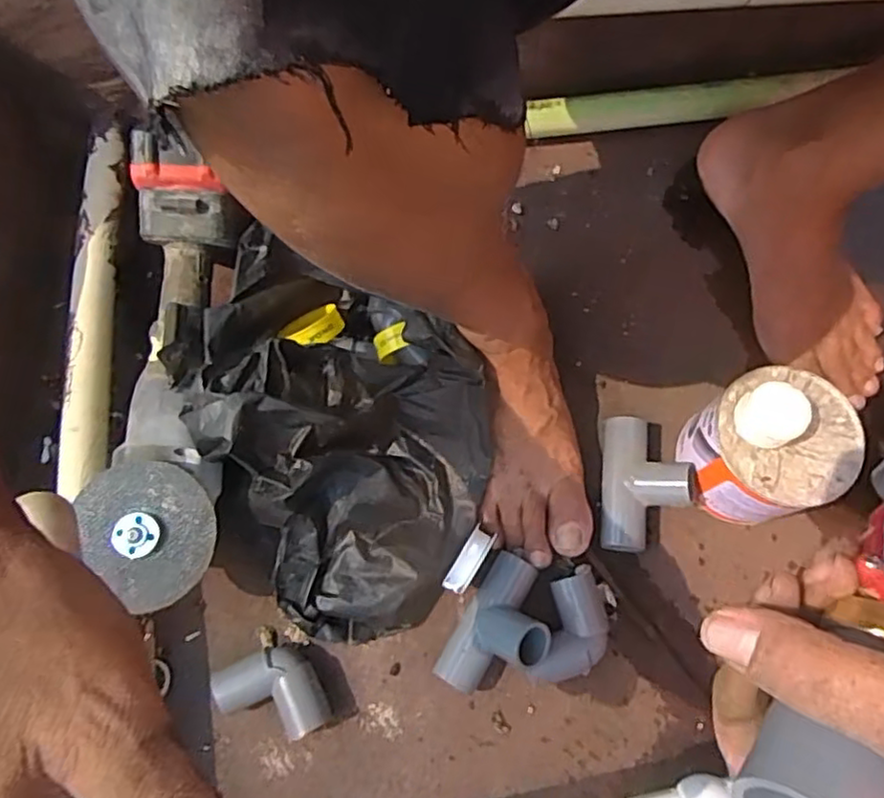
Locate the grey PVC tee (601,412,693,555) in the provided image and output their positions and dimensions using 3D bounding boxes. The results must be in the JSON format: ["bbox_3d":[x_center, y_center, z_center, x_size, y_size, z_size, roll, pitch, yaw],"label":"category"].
[{"bbox_3d":[0.153,0.065,0.515,0.058,0.046,0.104,6,72,3],"label":"grey PVC tee"}]

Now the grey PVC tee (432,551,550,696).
[{"bbox_3d":[0.044,0.166,0.479,0.060,0.054,0.100,29,75,10],"label":"grey PVC tee"}]

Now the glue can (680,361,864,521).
[{"bbox_3d":[0.237,0.035,0.489,0.096,0.111,0.097,0,72,1],"label":"glue can"}]

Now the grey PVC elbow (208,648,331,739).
[{"bbox_3d":[-0.120,0.208,0.486,0.084,0.031,0.050,17,73,7],"label":"grey PVC elbow"}]

